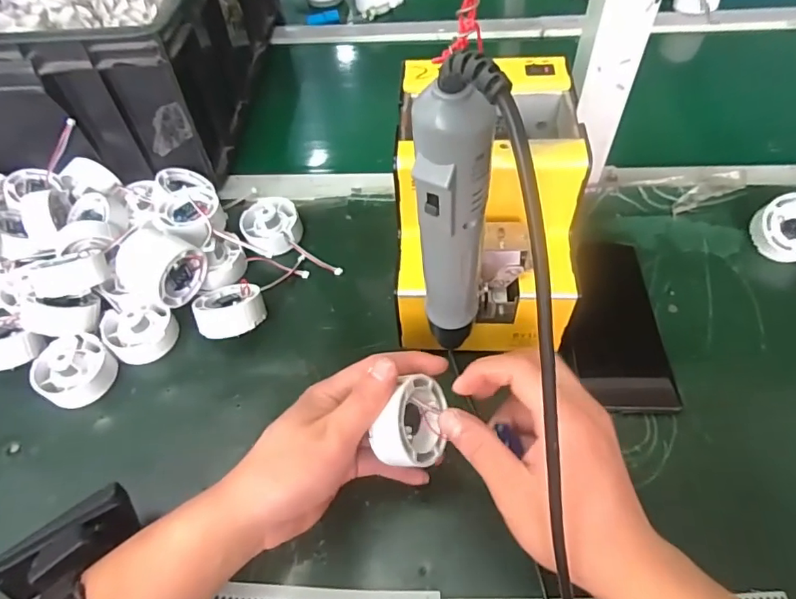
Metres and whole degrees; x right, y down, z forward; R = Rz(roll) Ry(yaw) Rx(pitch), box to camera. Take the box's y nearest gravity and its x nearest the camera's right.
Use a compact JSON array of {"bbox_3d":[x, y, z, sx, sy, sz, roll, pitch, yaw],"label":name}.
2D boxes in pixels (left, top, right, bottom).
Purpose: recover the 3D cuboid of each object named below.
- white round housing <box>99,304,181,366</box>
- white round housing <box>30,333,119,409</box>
[{"bbox_3d":[-0.213,0.024,0.432,0.051,0.028,0.055,-2,53,2],"label":"white round housing"},{"bbox_3d":[-0.255,0.055,0.409,0.057,0.026,0.052,-2,53,2],"label":"white round housing"}]

